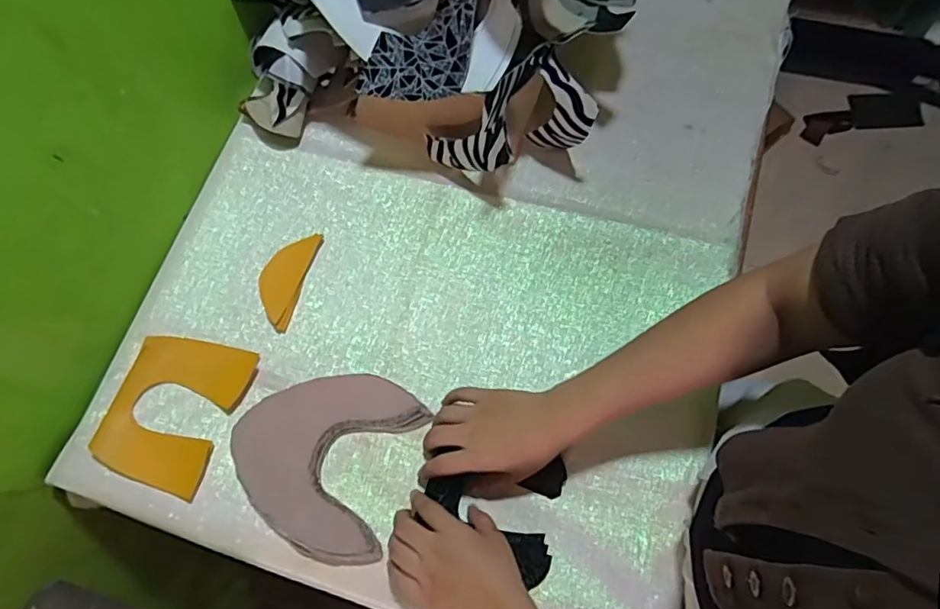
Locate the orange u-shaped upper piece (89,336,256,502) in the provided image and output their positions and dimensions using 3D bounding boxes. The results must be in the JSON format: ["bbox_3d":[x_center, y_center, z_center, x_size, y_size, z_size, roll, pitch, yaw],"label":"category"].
[{"bbox_3d":[-0.294,0.104,0.572,0.118,0.014,0.147,13,70,7],"label":"orange u-shaped upper piece"}]

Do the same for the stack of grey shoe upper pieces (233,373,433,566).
[{"bbox_3d":[-0.145,0.142,0.551,0.168,0.019,0.166,16,71,8],"label":"stack of grey shoe upper pieces"}]

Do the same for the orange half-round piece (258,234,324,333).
[{"bbox_3d":[-0.202,-0.030,0.625,0.046,0.005,0.110,15,70,7],"label":"orange half-round piece"}]

